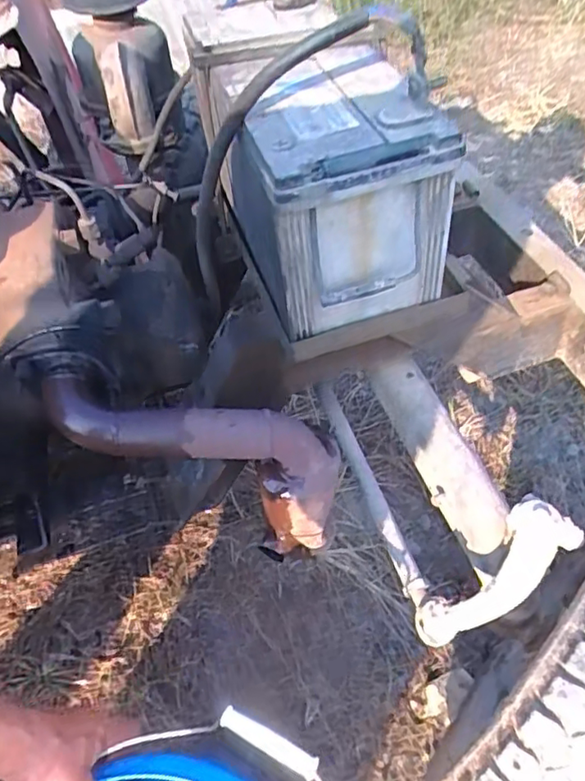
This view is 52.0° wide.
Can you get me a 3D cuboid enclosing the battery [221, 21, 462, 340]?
[{"bbox_3d":[0.046,-0.206,0.623,0.180,0.188,0.227,-18,53,-9],"label":"battery"}]

